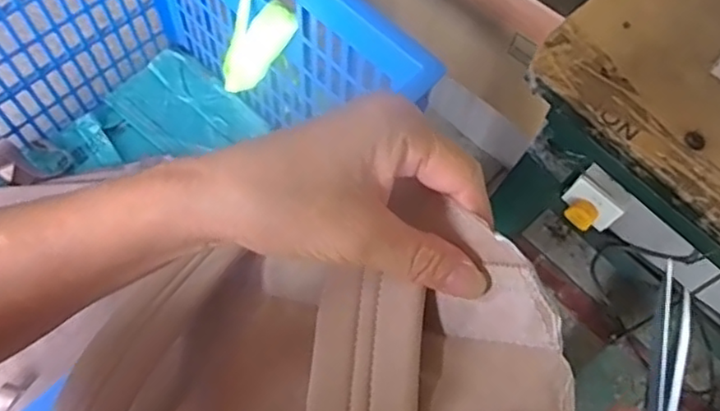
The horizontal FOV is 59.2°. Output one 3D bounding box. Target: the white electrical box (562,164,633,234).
[{"bbox_3d":[0.374,-0.003,1.016,0.088,0.107,0.060,43,70,15],"label":"white electrical box"}]

